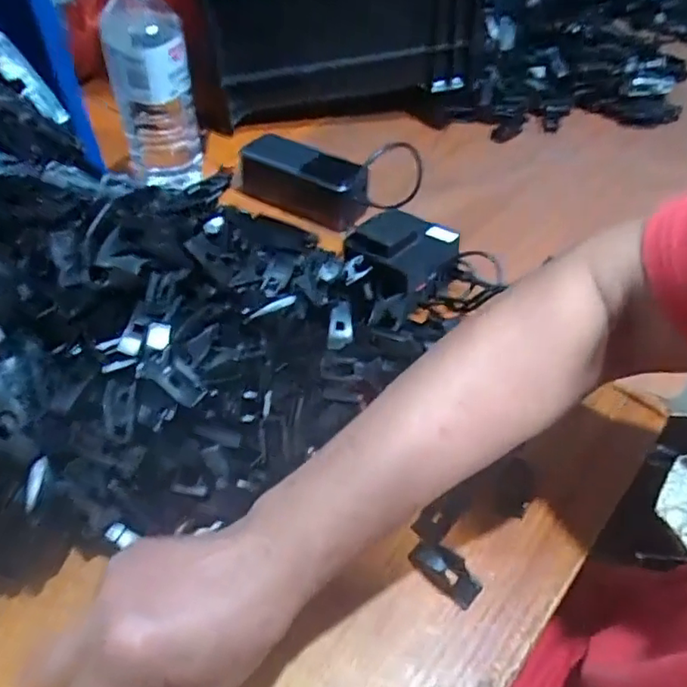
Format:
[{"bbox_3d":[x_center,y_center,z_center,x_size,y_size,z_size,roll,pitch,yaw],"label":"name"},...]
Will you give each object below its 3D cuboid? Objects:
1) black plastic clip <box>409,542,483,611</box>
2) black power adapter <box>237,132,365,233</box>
[{"bbox_3d":[0.060,0.135,0.349,0.044,0.006,0.021,33,55,30],"label":"black plastic clip"},{"bbox_3d":[-0.035,-0.163,0.600,0.144,0.049,0.054,26,51,24],"label":"black power adapter"}]

